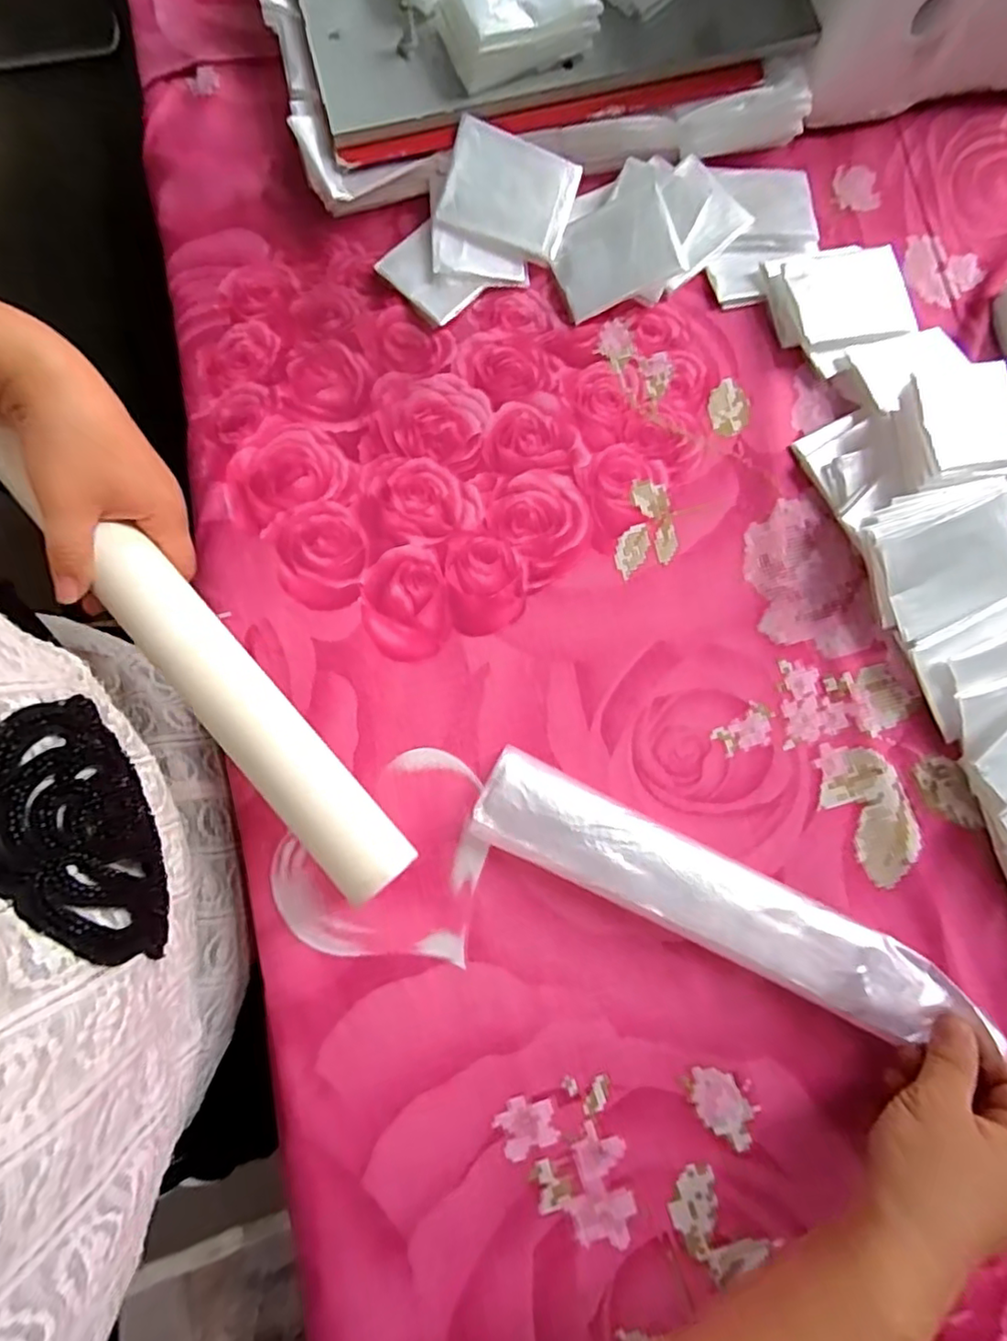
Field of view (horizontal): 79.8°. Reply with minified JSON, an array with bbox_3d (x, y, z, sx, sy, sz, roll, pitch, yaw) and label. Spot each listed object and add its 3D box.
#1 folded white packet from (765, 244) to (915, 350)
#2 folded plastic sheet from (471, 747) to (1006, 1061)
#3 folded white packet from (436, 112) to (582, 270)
[{"bbox_3d":[0.232,-0.256,0.418,0.087,0.024,0.074,-10,78,-2],"label":"folded white packet"},{"bbox_3d":[0.109,0.123,0.335,0.259,0.026,0.057,25,79,5],"label":"folded plastic sheet"},{"bbox_3d":[0.003,-0.320,0.405,0.085,0.010,0.065,17,105,-7],"label":"folded white packet"}]

